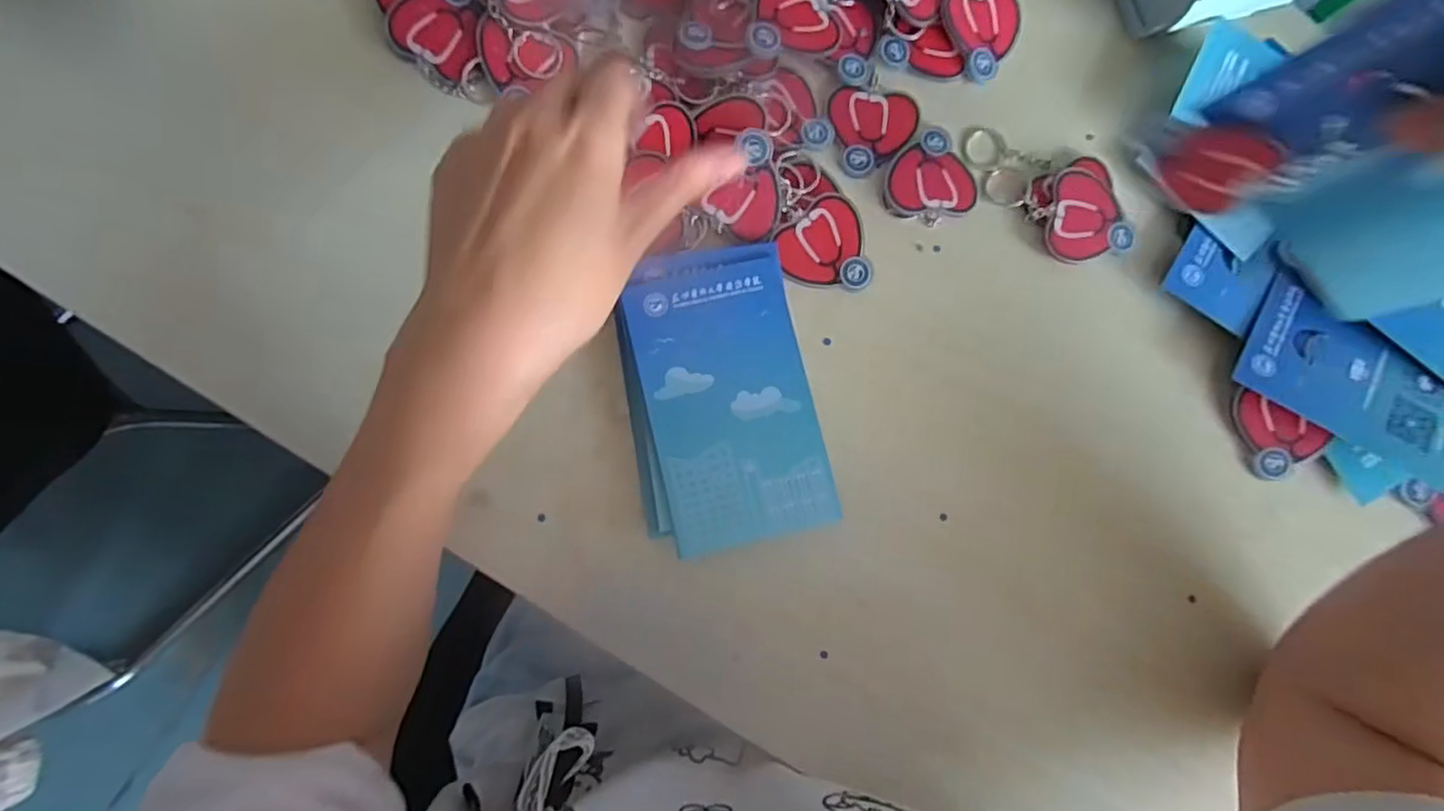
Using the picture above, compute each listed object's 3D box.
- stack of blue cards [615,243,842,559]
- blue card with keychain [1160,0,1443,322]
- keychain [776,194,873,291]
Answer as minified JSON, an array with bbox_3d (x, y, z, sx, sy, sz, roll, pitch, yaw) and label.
[{"bbox_3d":[-0.001,-0.005,0.324,0.089,0.021,0.144,-9,84,-6],"label":"stack of blue cards"},{"bbox_3d":[0.244,-0.081,0.242,0.135,0.099,0.012,34,60,-22],"label":"blue card with keychain"},{"bbox_3d":[0.053,-0.084,0.344,0.046,0.006,0.048,-12,84,-6],"label":"keychain"}]

